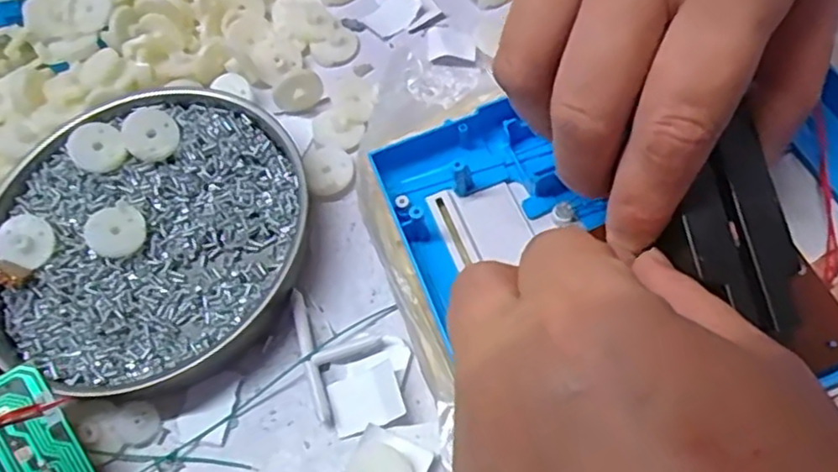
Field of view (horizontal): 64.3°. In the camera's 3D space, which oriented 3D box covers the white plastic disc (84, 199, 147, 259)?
[{"bbox_3d":[-0.126,-0.002,0.278,0.023,0.004,0.021,10,67,-23],"label":"white plastic disc"}]

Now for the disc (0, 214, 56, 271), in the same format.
[{"bbox_3d":[-0.163,0.002,0.275,0.023,0.004,0.023,5,70,-14],"label":"disc"}]

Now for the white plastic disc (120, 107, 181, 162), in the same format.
[{"bbox_3d":[-0.118,-0.045,0.292,0.024,0.004,0.024,42,68,5],"label":"white plastic disc"}]

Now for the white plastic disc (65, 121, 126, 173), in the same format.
[{"bbox_3d":[-0.141,-0.039,0.289,0.021,0.007,0.023,-4,62,7],"label":"white plastic disc"}]

